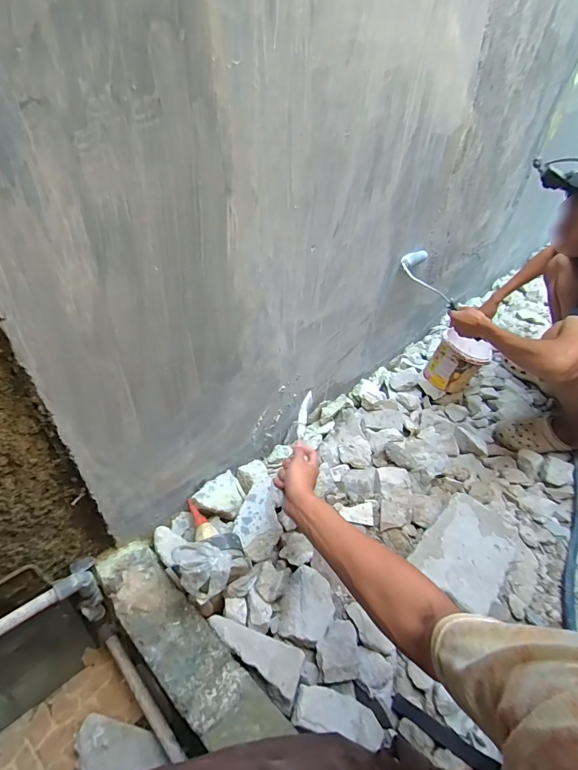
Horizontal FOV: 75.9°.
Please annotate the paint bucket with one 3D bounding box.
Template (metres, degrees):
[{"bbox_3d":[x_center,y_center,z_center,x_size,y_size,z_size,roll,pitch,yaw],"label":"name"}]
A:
[{"bbox_3d":[0.573,-0.077,1.262,0.166,0.198,0.166,2,40,-2],"label":"paint bucket"}]

